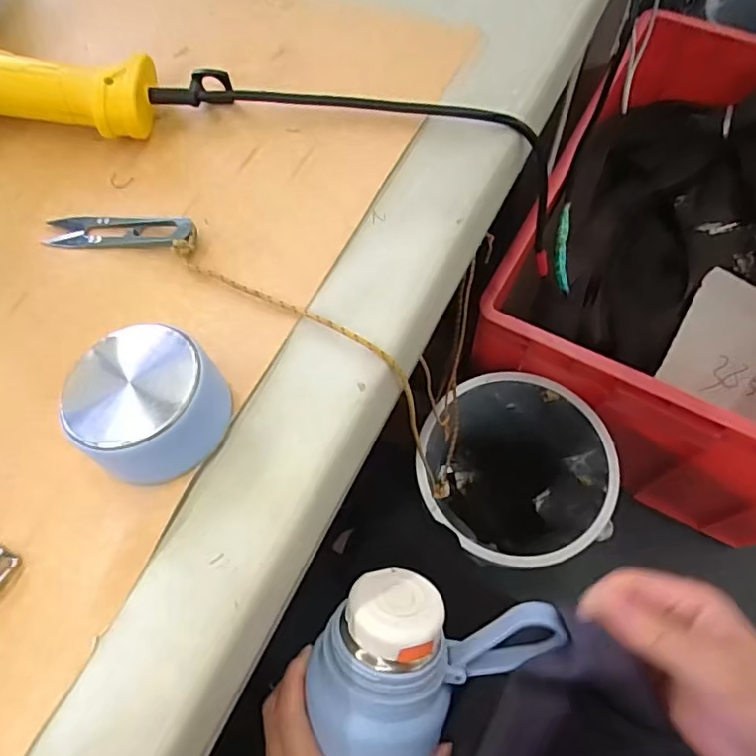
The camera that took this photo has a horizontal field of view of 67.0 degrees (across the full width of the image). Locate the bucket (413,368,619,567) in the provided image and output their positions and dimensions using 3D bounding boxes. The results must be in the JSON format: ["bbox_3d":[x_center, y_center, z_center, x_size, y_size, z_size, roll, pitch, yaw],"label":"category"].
[{"bbox_3d":[0.194,0.150,0.853,0.246,0.250,0.259,-1,65,3],"label":"bucket"}]

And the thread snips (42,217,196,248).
[{"bbox_3d":[-0.160,-0.092,0.353,0.098,0.014,0.022,5,66,6],"label":"thread snips"}]

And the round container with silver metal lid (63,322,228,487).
[{"bbox_3d":[-0.111,0.014,0.283,0.066,0.046,0.067,-1,65,3],"label":"round container with silver metal lid"}]

